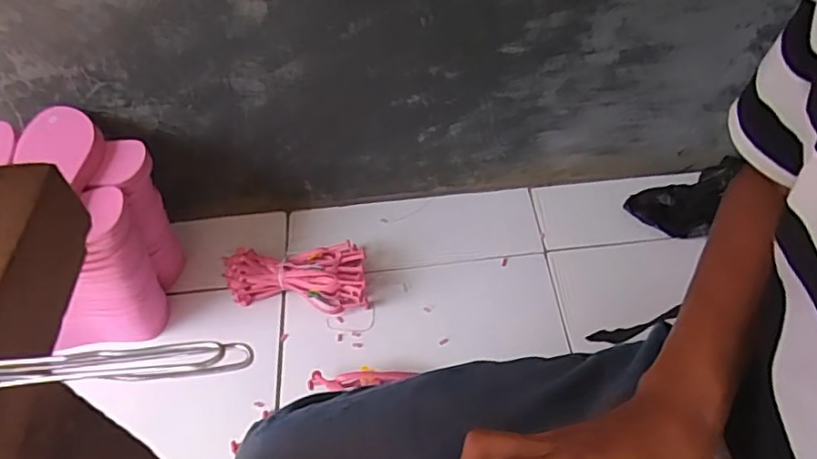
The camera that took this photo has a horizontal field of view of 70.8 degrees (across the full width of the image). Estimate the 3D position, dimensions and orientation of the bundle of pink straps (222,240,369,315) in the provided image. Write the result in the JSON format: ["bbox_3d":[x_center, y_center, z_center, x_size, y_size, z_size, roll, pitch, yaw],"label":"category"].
[{"bbox_3d":[-0.164,0.071,0.838,0.202,0.057,0.095,-5,54,1],"label":"bundle of pink straps"}]

